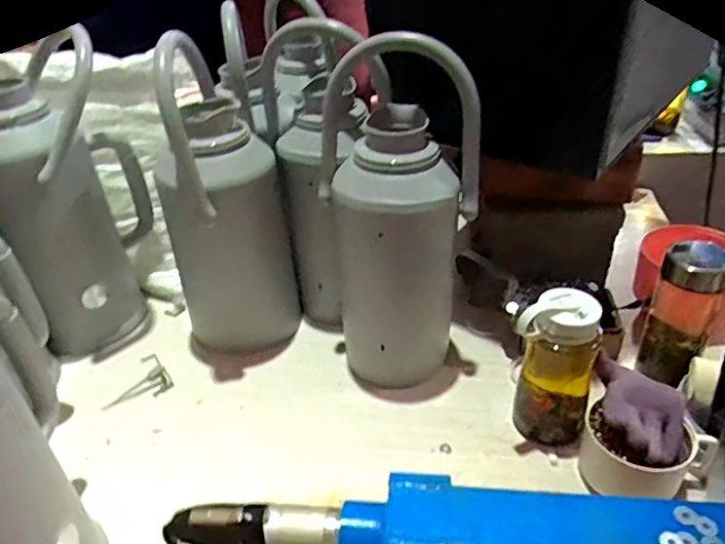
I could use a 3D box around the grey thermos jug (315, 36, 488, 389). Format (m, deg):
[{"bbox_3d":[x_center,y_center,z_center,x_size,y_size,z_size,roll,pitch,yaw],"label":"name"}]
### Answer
[{"bbox_3d":[0.044,-0.066,0.729,0.170,0.416,0.157,-15,37,-15],"label":"grey thermos jug"}]

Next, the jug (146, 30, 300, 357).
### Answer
[{"bbox_3d":[-0.191,-0.084,0.788,0.164,0.417,0.172,-12,36,-11],"label":"jug"}]

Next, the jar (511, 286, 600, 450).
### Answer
[{"bbox_3d":[0.228,0.118,0.662,0.083,0.188,0.074,16,40,25],"label":"jar"}]

